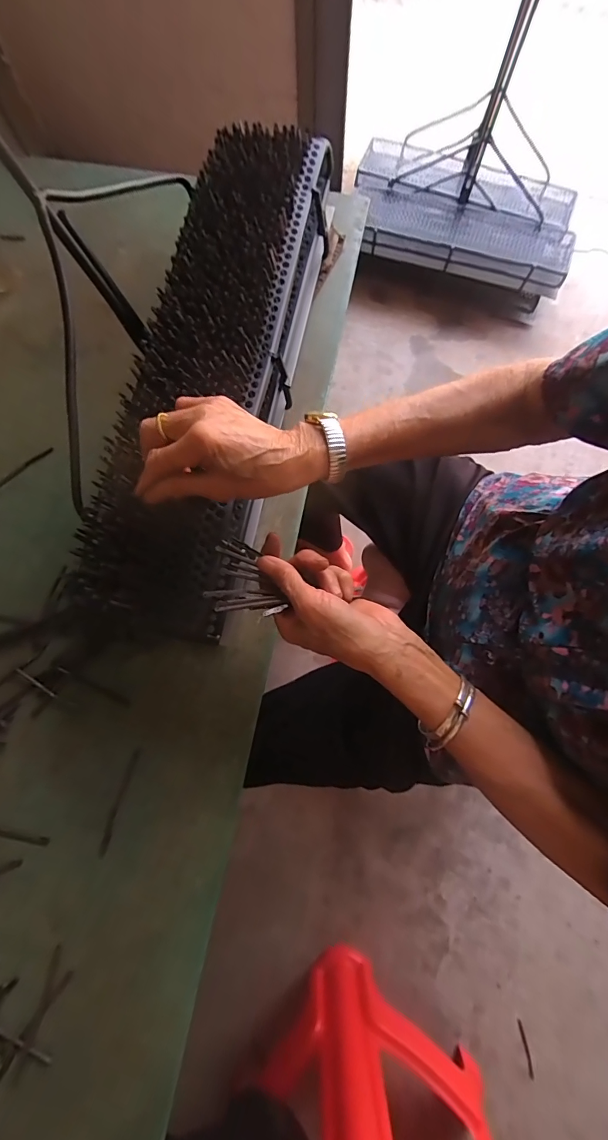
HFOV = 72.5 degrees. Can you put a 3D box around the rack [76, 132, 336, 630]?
[{"bbox_3d":[-0.087,-0.230,0.465,0.152,0.118,0.604,11,78,4],"label":"rack"}]

